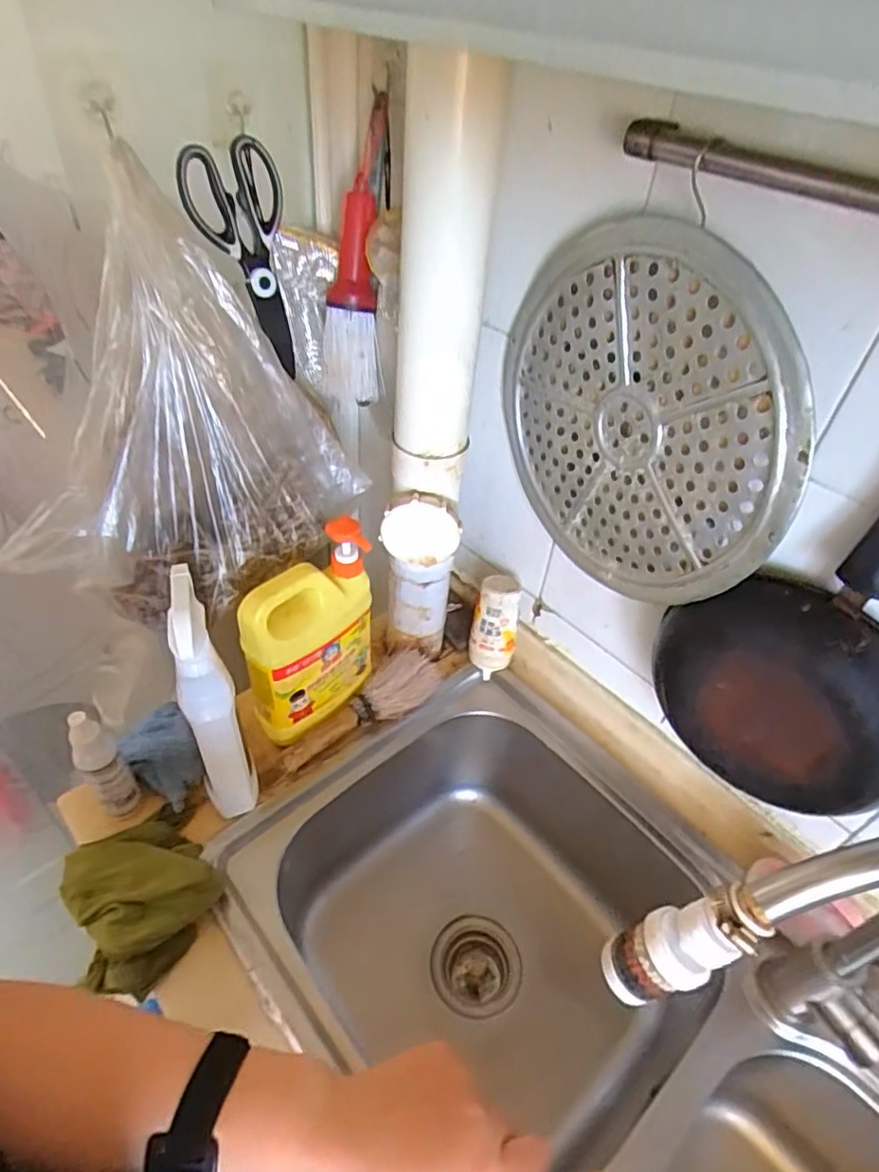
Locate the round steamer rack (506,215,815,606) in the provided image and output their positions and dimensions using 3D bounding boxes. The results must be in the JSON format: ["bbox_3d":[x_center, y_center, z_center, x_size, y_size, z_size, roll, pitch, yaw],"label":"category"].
[{"bbox_3d":[0.171,-0.143,0.566,0.022,0.306,0.308,-21,50,-26],"label":"round steamer rack"}]

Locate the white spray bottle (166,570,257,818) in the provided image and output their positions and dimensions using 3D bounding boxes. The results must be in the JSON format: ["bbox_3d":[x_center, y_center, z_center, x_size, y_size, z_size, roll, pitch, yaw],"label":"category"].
[{"bbox_3d":[-0.219,0.111,0.602,0.049,0.252,0.102,-18,49,-24],"label":"white spray bottle"}]

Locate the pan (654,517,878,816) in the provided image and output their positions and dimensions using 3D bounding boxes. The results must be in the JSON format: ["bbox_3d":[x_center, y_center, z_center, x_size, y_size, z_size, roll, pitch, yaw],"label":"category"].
[{"bbox_3d":[0.306,0.032,0.496,0.227,0.372,0.064,35,50,27],"label":"pan"}]

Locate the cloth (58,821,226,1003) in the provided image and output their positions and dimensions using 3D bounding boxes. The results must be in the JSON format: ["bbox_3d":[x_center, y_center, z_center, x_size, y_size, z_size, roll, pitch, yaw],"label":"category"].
[{"bbox_3d":[-0.276,0.282,0.583,0.112,0.050,0.140,-29,54,-32],"label":"cloth"}]

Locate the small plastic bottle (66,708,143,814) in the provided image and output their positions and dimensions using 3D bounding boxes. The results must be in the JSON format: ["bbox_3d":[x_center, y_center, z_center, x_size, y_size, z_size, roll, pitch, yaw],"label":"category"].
[{"bbox_3d":[-0.321,0.176,0.606,0.036,0.141,0.031,-25,52,-29],"label":"small plastic bottle"}]

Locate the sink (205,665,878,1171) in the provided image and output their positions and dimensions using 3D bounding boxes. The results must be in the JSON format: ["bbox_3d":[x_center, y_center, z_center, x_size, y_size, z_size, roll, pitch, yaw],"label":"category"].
[{"bbox_3d":[0.169,0.491,0.642,0.448,0.271,0.784,-29,53,-31],"label":"sink"}]

